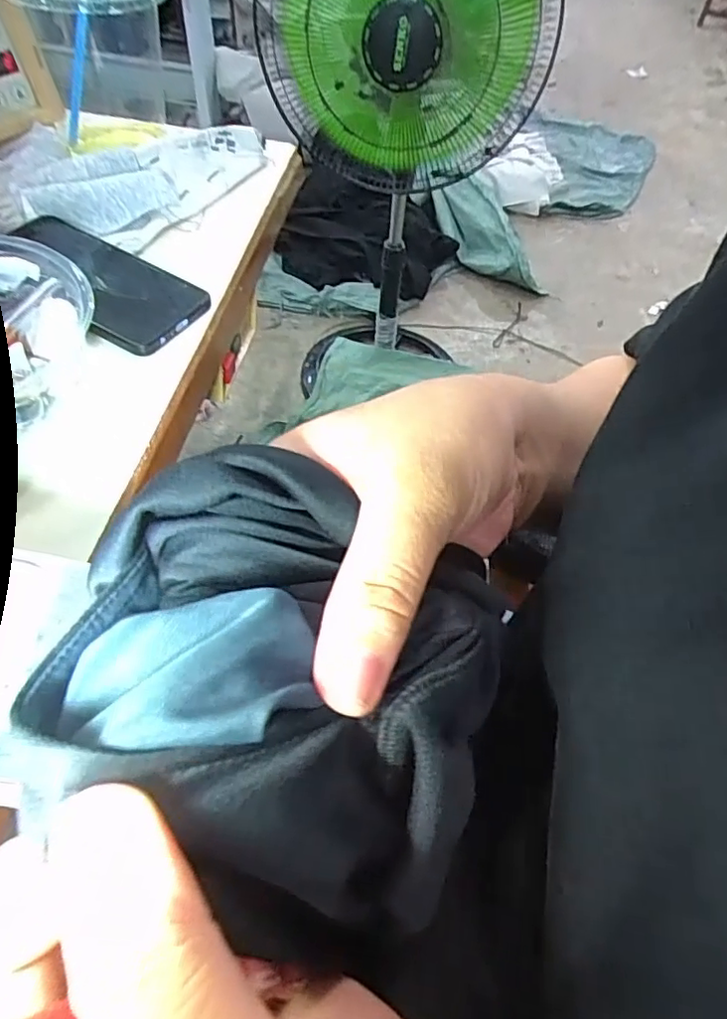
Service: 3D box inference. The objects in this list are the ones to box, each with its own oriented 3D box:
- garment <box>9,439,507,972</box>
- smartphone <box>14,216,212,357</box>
[{"bbox_3d":[-0.022,0.038,0.150,0.110,0.057,0.104,20,54,11],"label":"garment"},{"bbox_3d":[-0.200,-0.174,0.442,0.167,0.014,0.078,33,56,14],"label":"smartphone"}]

